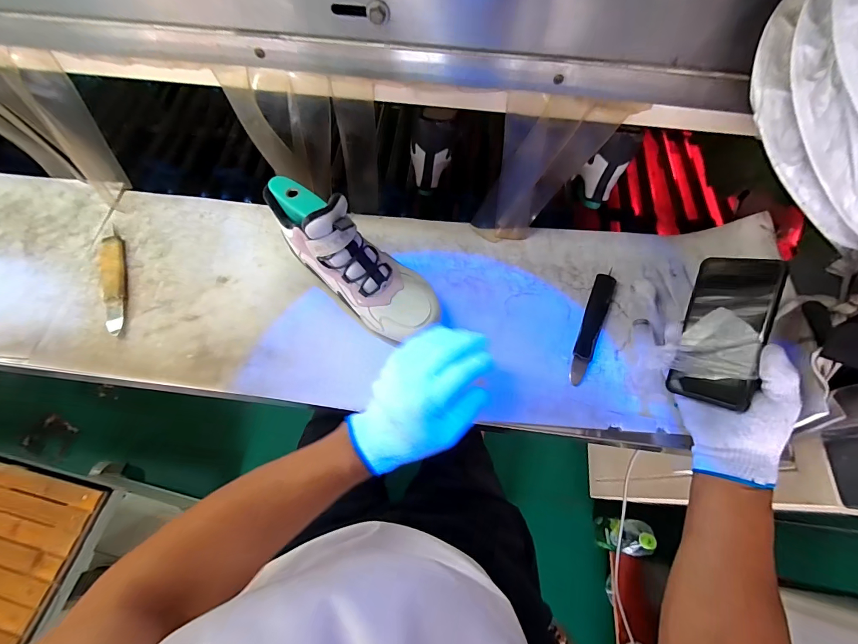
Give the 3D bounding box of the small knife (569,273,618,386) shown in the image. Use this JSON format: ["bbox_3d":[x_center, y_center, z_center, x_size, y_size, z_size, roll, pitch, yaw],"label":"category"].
[{"bbox_3d":[0.222,0.007,0.513,0.028,0.010,0.168,23,70,9],"label":"small knife"}]

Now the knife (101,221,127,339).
[{"bbox_3d":[-0.449,-0.064,0.533,0.029,0.021,0.184,-18,69,-7],"label":"knife"}]

